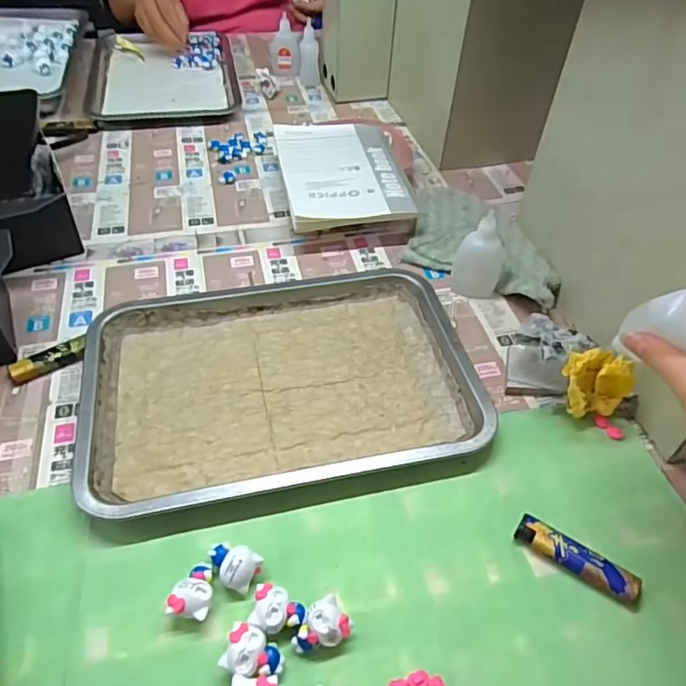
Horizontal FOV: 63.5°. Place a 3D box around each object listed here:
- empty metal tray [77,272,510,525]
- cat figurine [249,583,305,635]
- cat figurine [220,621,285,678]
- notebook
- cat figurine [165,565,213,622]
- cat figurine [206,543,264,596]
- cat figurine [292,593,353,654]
[{"bbox_3d":[-0.052,0.024,0.461,0.304,0.024,0.224,-10,48,-13],"label":"empty metal tray"},{"bbox_3d":[-0.039,0.163,0.336,0.031,0.019,0.027,6,47,2],"label":"cat figurine"},{"bbox_3d":[-0.051,0.180,0.318,0.033,0.018,0.025,17,48,12],"label":"cat figurine"},{"bbox_3d":[-0.001,-0.200,0.638,0.135,0.016,0.199,-5,47,-9],"label":"notebook"},{"bbox_3d":[-0.092,0.154,0.343,0.024,0.019,0.032,7,47,3],"label":"cat figurine"},{"bbox_3d":[-0.071,0.143,0.353,0.034,0.024,0.022,19,48,14],"label":"cat figurine"},{"bbox_3d":[-0.013,0.170,0.328,0.031,0.022,0.024,-30,55,-28],"label":"cat figurine"}]

